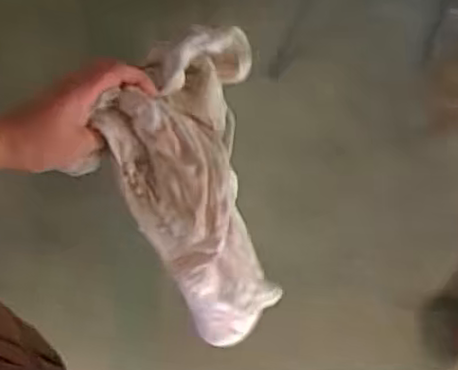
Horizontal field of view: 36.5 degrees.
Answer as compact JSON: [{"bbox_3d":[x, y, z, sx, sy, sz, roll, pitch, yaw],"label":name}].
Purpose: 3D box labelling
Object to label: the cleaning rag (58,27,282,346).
[{"bbox_3d":[-0.025,0.025,0.606,0.129,0.298,0.076,-17,22,-15],"label":"cleaning rag"}]

